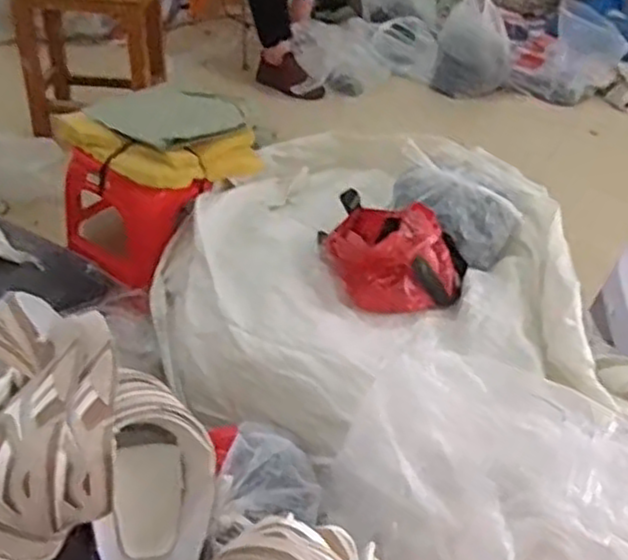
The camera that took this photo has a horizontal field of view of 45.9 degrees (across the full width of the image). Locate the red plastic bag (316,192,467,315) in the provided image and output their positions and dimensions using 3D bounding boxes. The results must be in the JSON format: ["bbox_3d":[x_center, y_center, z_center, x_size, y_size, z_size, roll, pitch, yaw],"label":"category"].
[{"bbox_3d":[0.132,-0.060,1.233,0.241,0.108,0.232,10,38,9],"label":"red plastic bag"}]

